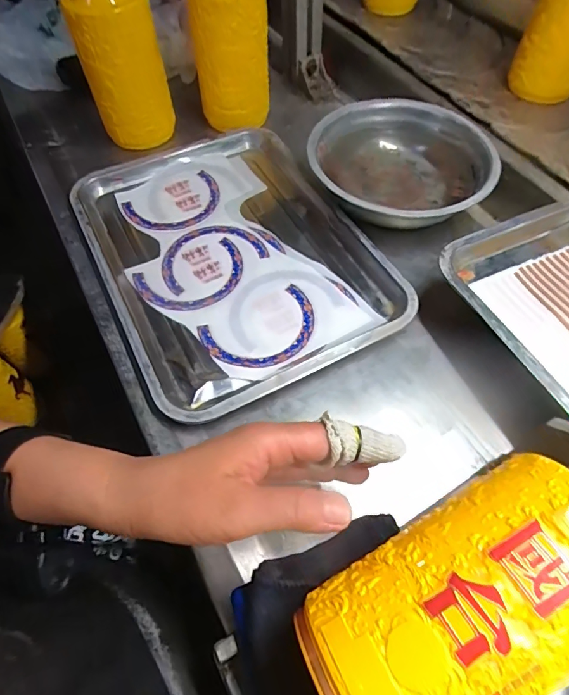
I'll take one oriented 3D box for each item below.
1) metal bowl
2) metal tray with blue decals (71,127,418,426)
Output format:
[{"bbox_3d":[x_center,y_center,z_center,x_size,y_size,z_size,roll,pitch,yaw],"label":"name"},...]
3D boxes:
[{"bbox_3d":[0.136,-0.211,0.503,0.198,0.058,0.190,-1,60,2],"label":"metal bowl"},{"bbox_3d":[-0.054,-0.109,0.470,0.268,0.032,0.367,-26,61,-12],"label":"metal tray with blue decals"}]

